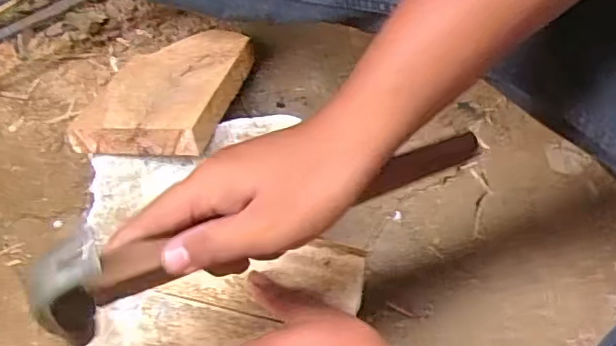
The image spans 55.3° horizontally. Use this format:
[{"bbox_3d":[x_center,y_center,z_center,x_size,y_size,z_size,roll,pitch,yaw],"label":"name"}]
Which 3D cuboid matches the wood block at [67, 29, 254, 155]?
[{"bbox_3d":[-0.133,-0.082,0.566,0.132,0.028,0.171,0,42,14],"label":"wood block"}]

